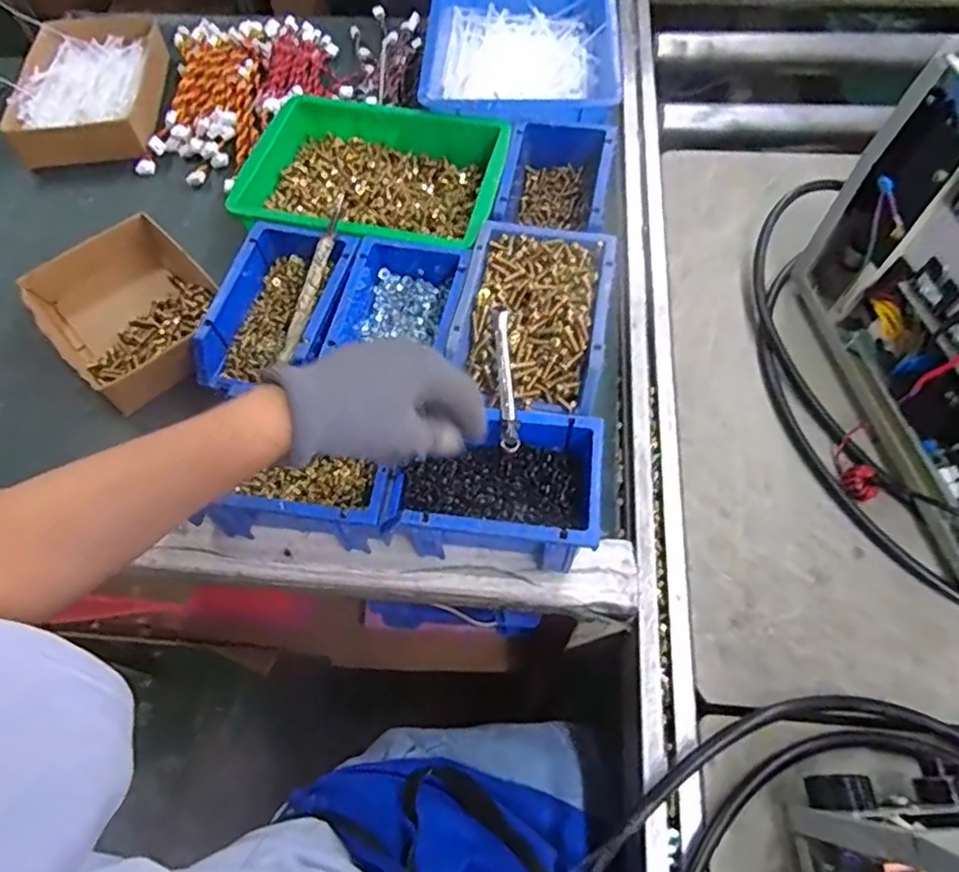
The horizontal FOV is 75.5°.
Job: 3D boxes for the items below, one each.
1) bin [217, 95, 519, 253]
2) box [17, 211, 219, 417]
[{"bbox_3d":[-0.100,-0.251,0.630,0.240,0.080,0.189,10,64,8],"label":"bin"},{"bbox_3d":[-0.323,-0.117,0.588,0.144,0.050,0.186,-40,68,-17],"label":"box"}]

